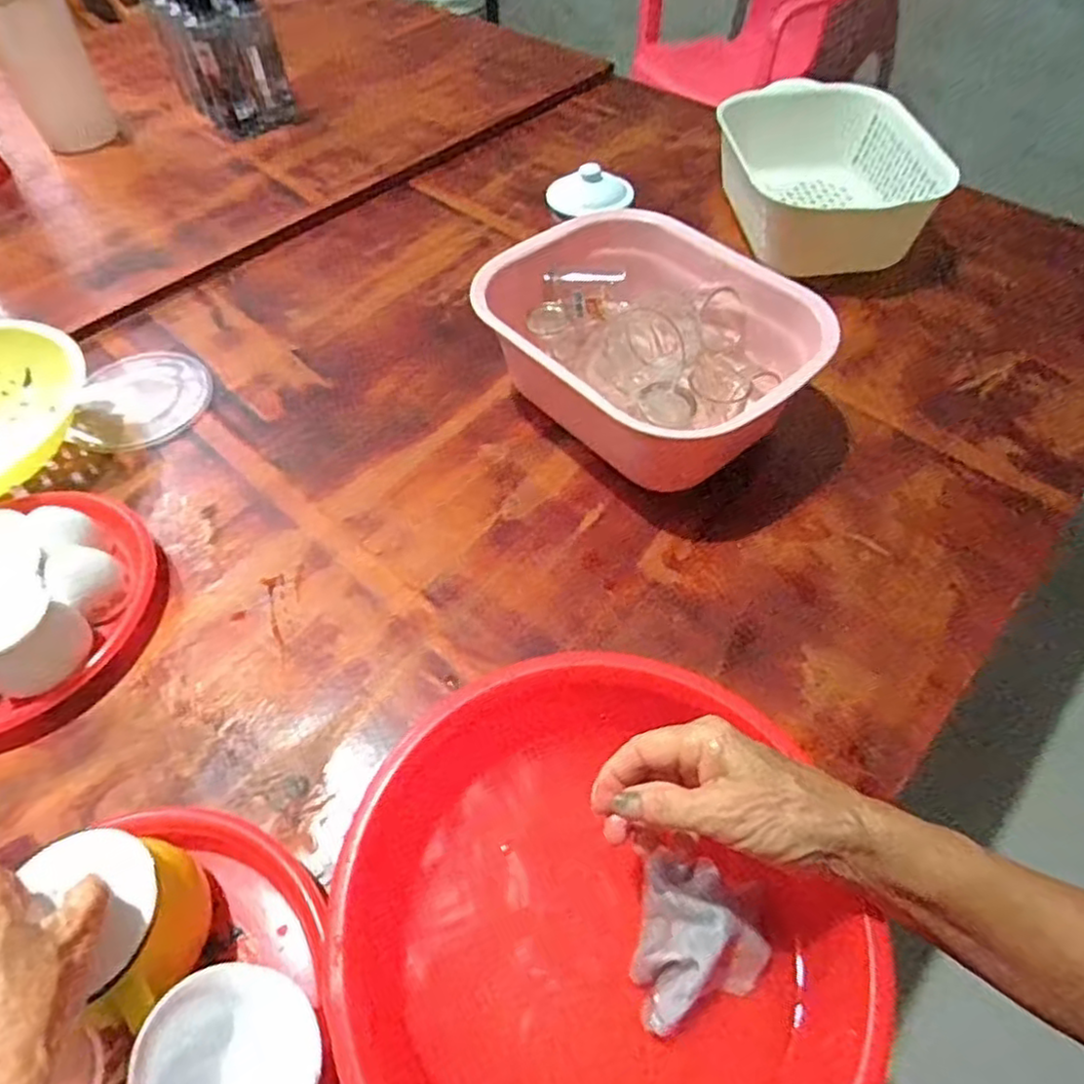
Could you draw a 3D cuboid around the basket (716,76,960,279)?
[{"bbox_3d":[0.328,-0.421,0.814,0.217,0.108,0.268,-2,55,0],"label":"basket"}]

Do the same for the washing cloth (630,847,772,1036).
[{"bbox_3d":[0.082,0.222,0.397,0.076,0.039,0.079,-18,57,-11],"label":"washing cloth"}]

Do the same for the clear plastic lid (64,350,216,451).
[{"bbox_3d":[-0.417,-0.152,0.725,0.128,0.006,0.137,-1,55,1],"label":"clear plastic lid"}]

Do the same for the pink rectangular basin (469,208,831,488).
[{"bbox_3d":[0.093,-0.170,0.638,0.294,0.121,0.202,35,63,23],"label":"pink rectangular basin"}]

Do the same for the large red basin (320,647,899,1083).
[{"bbox_3d":[0.026,0.211,0.387,0.258,0.101,0.271,-1,55,1],"label":"large red basin"}]

